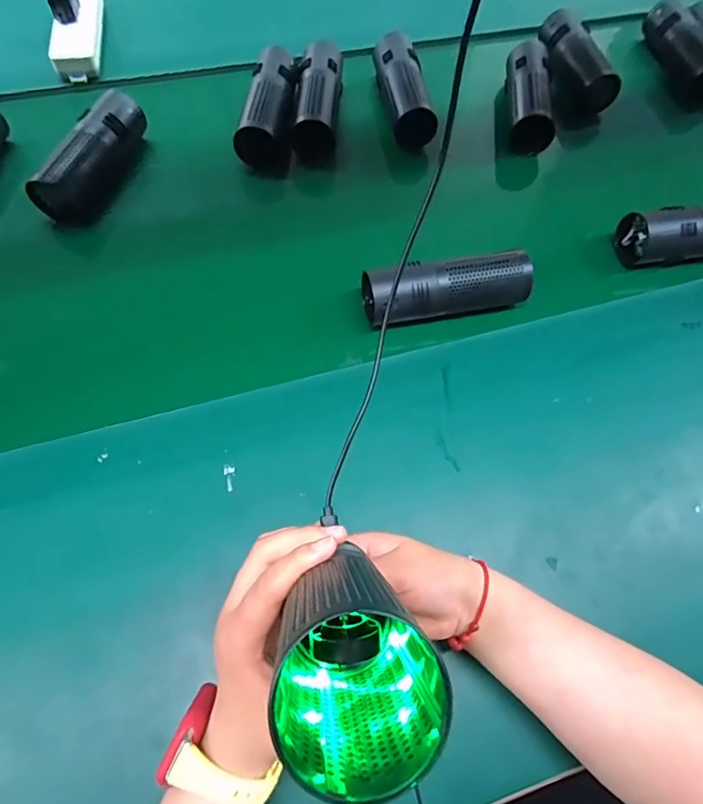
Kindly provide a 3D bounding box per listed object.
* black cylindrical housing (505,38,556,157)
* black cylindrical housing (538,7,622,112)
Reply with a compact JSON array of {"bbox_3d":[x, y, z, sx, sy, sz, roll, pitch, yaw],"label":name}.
[{"bbox_3d":[0.237,-0.420,0.665,0.052,0.053,0.191,7,64,-1],"label":"black cylindrical housing"},{"bbox_3d":[0.325,-0.498,0.706,0.052,0.047,0.177,-9,66,-8],"label":"black cylindrical housing"}]

